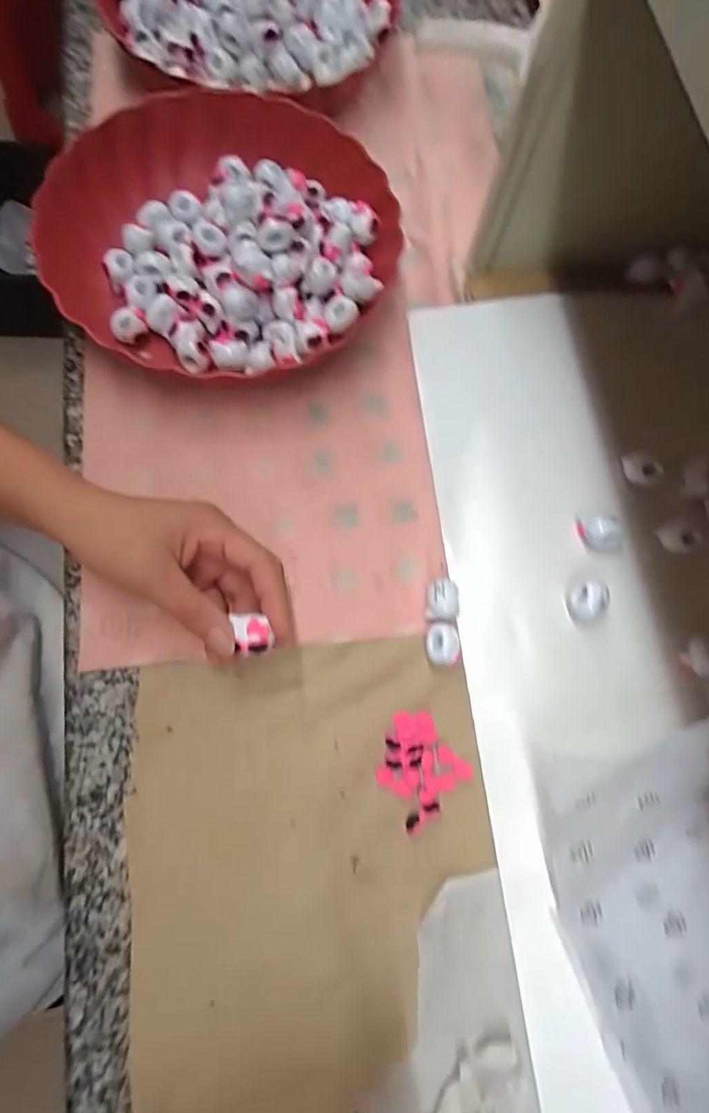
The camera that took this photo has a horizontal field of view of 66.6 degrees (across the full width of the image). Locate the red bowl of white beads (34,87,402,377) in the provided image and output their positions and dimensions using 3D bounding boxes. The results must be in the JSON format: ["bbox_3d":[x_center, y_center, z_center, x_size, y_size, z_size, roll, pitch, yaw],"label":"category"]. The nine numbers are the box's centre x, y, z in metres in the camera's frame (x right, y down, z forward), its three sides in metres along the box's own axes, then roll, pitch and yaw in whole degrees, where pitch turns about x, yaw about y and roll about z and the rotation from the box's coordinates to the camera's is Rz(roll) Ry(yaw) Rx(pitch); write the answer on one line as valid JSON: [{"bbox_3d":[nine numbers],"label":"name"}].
[{"bbox_3d":[-0.097,-0.237,0.399,0.257,0.050,0.222,11,74,-1],"label":"red bowl of white beads"}]

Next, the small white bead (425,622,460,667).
[{"bbox_3d":[0.055,0.055,0.340,0.021,0.013,0.025,-4,74,-5],"label":"small white bead"}]

